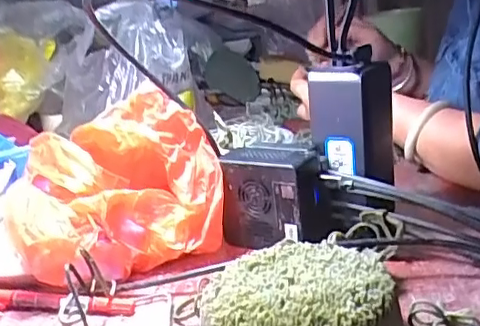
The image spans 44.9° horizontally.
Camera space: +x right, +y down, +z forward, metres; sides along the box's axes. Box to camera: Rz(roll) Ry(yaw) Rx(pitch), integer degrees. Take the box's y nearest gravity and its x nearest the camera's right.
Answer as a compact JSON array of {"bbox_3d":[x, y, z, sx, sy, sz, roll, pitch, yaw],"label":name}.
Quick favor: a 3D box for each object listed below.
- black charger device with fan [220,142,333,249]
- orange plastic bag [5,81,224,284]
[{"bbox_3d":[0.029,0.026,0.456,0.081,0.073,0.046,2,19,30],"label":"black charger device with fan"},{"bbox_3d":[-0.100,0.022,0.459,0.158,0.115,0.112,-12,17,-18],"label":"orange plastic bag"}]

